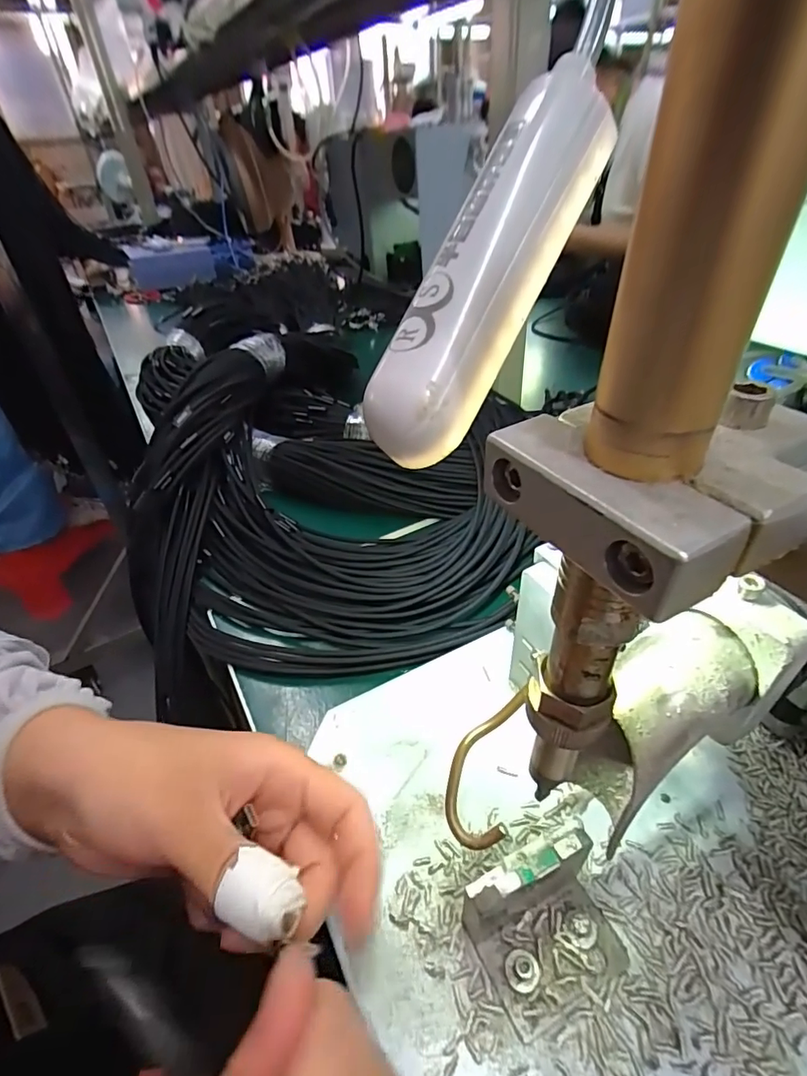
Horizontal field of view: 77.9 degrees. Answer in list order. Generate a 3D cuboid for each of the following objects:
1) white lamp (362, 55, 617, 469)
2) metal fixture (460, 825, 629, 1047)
[{"bbox_3d":[0.018,-0.058,0.101,0.018,0.023,0.088,24,83,30],"label":"white lamp"},{"bbox_3d":[0.053,0.138,0.180,0.053,0.046,0.045,-18,40,-19],"label":"metal fixture"}]

